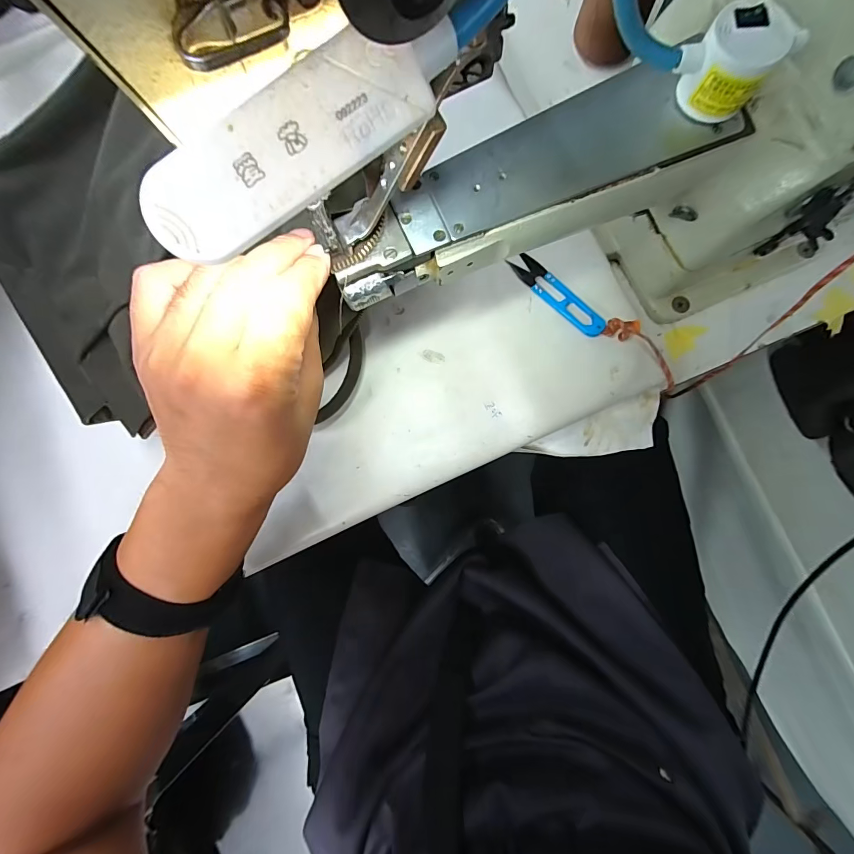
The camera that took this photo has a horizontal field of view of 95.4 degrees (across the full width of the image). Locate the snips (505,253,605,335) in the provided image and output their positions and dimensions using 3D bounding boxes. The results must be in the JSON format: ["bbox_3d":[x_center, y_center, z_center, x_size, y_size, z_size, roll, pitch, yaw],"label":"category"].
[{"bbox_3d":[0.112,-0.114,0.334,0.021,0.009,0.097,-45,82,-2],"label":"snips"}]

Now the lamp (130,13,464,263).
[{"bbox_3d":[-0.031,-0.072,0.099,0.083,0.023,0.014,-30,39,0],"label":"lamp"}]

